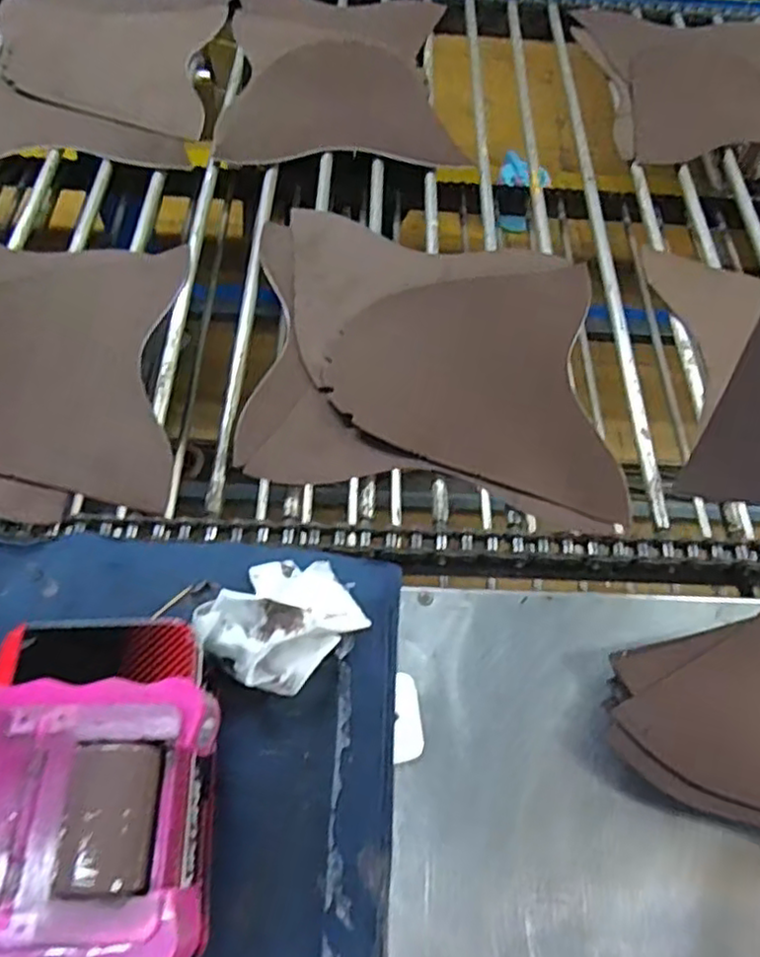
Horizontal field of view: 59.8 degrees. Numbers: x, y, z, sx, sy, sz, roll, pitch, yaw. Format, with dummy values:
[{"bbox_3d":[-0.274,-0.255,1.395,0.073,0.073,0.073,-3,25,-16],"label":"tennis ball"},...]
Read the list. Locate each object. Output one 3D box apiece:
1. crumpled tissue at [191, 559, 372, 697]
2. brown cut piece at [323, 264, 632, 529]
[{"bbox_3d":[-0.063,0.084,0.417,0.093,0.046,0.081,-39,69,-24],"label":"crumpled tissue"},{"bbox_3d":[0.077,-0.084,0.564,0.229,0.010,0.242,1,62,-2],"label":"brown cut piece"}]

